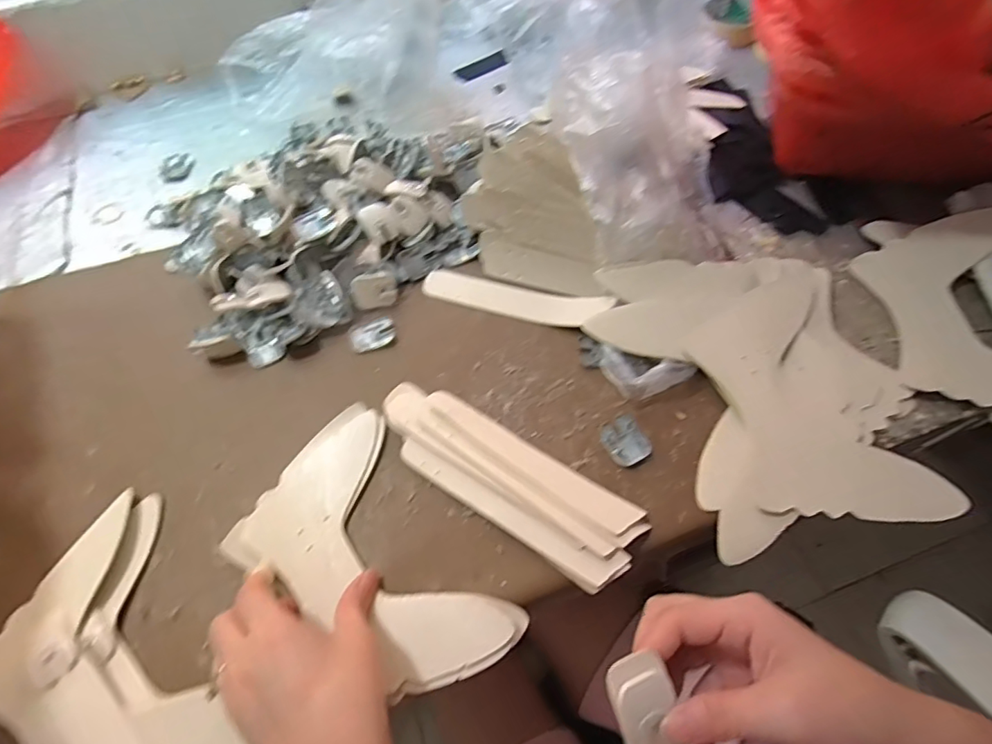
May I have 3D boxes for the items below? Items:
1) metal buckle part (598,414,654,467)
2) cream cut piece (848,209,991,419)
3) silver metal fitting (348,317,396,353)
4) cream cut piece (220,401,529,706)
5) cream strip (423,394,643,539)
[{"bbox_3d":[0.104,0.055,0.416,0.033,0.006,0.038,-23,61,-10],"label":"metal buckle part"},{"bbox_3d":[0.429,-0.051,0.451,0.175,0.018,0.223,-2,59,2],"label":"cream cut piece"},{"bbox_3d":[-0.114,-0.034,0.483,0.041,0.005,0.032,-15,60,-5],"label":"silver metal fitting"},{"bbox_3d":[-0.087,0.131,0.372,0.215,0.018,0.134,39,70,23],"label":"cream cut piece"},{"bbox_3d":[0.023,0.066,0.404,0.184,0.005,0.030,30,49,18],"label":"cream strip"}]

